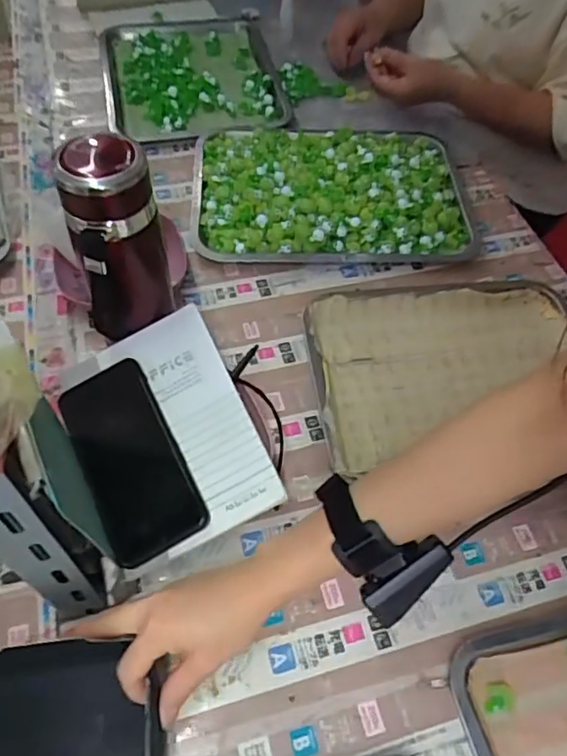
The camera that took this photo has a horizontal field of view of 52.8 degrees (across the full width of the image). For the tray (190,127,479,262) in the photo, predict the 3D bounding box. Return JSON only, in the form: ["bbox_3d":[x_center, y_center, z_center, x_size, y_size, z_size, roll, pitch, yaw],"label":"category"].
[{"bbox_3d":[0.062,-0.251,0.726,0.348,0.031,0.260,0,58,-5],"label":"tray"}]

